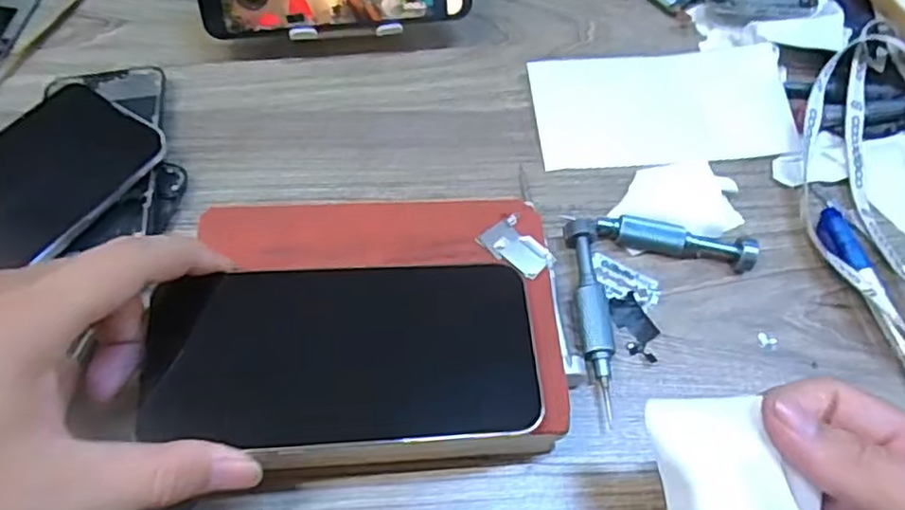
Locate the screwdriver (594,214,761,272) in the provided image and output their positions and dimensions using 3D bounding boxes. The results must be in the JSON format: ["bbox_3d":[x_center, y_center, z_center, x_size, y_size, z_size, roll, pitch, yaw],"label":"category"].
[{"bbox_3d":[0.118,-0.009,0.356,0.081,0.011,0.016,13,62,3],"label":"screwdriver"}]

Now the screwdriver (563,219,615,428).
[{"bbox_3d":[0.070,0.030,0.335,0.016,0.010,0.101,0,62,-4],"label":"screwdriver"}]

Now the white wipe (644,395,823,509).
[{"bbox_3d":[0.099,0.085,0.232,0.049,0.020,0.069,-2,66,-3],"label":"white wipe"}]

